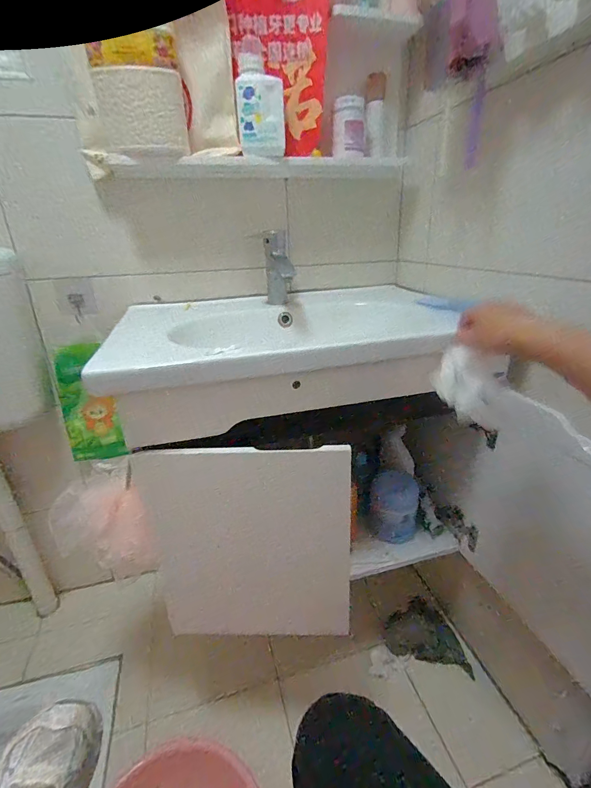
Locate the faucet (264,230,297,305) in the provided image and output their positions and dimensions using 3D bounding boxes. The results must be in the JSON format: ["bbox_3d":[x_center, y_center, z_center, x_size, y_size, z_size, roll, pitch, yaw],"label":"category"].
[{"bbox_3d":[-0.034,-0.288,0.873,0.068,0.149,0.085,-2,22,1],"label":"faucet"}]

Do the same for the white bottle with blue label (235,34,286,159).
[{"bbox_3d":[-0.066,-0.540,0.697,0.084,0.179,0.059,-6,22,-7],"label":"white bottle with blue label"}]

